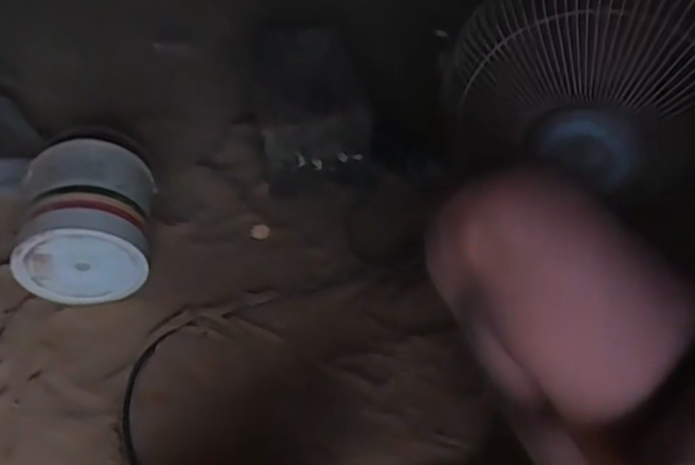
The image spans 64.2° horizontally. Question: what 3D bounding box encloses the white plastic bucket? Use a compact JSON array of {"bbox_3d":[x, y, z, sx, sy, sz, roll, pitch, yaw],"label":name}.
[{"bbox_3d":[-0.392,-0.015,0.844,0.180,0.182,0.181,-6,46,-9],"label":"white plastic bucket"}]

